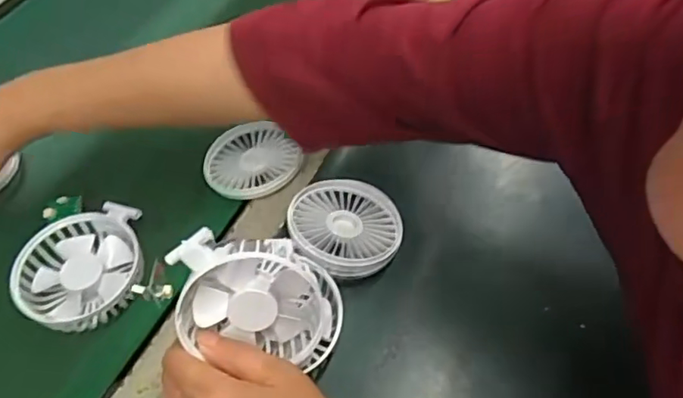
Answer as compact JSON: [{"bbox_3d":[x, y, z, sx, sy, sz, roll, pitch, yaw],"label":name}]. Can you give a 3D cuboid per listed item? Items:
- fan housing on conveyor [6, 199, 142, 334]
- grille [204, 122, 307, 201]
[{"bbox_3d":[-0.198,0.049,0.425,0.084,0.028,0.101,17,56,14],"label":"fan housing on conveyor"},{"bbox_3d":[-0.083,-0.036,0.488,0.078,0.017,0.085,-1,54,1],"label":"grille"}]

